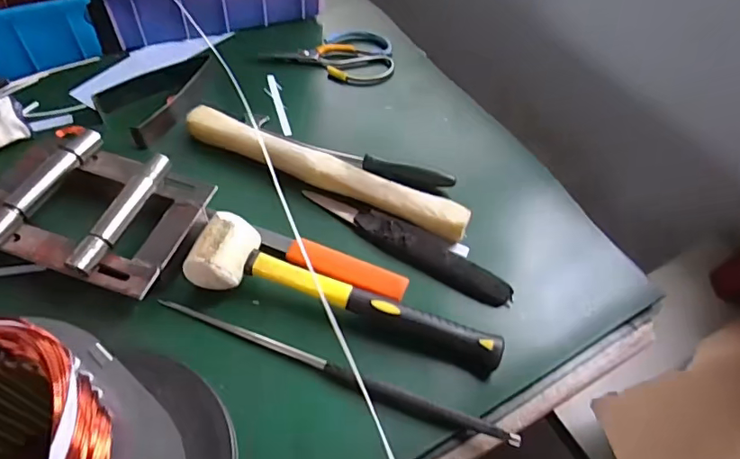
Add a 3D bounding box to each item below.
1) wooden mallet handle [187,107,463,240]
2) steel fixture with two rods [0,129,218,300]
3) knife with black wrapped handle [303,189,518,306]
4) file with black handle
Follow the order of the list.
[{"bbox_3d":[-0.051,-0.063,0.527,0.318,0.026,0.034,22,56,11],"label":"wooden mallet handle"},{"bbox_3d":[-0.262,-0.019,0.474,0.195,0.047,0.140,19,56,9],"label":"steel fixture with two rods"},{"bbox_3d":[0.037,0.014,0.509,0.224,0.032,0.032,29,58,15],"label":"knife with black wrapped handle"},{"bbox_3d":[-0.033,0.118,0.423,0.317,0.014,0.015,19,56,9],"label":"file with black handle"}]

